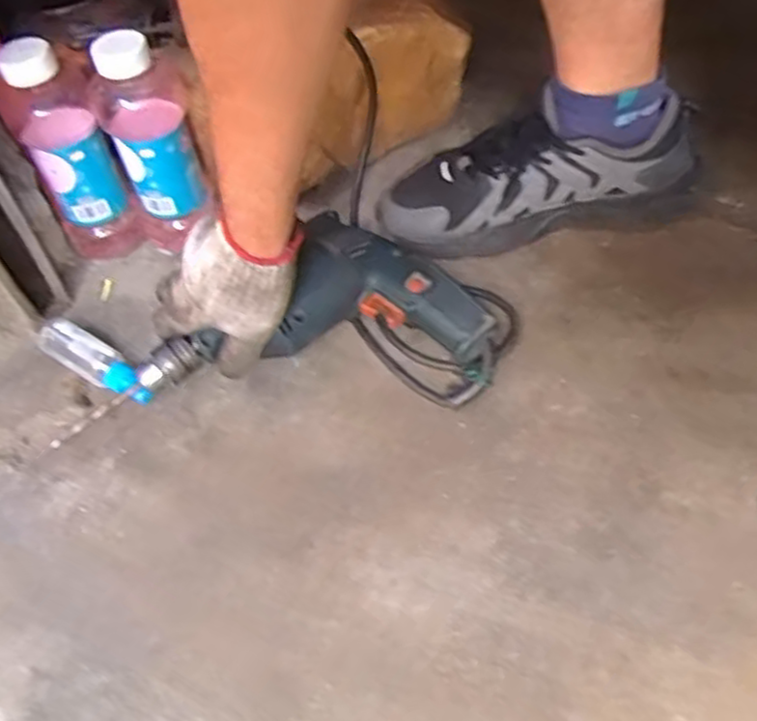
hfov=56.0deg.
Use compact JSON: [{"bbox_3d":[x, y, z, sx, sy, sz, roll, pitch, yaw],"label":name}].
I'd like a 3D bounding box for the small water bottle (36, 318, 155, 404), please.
[{"bbox_3d":[-0.227,0.000,0.577,0.121,0.026,0.028,27,59,23],"label":"small water bottle"}]

